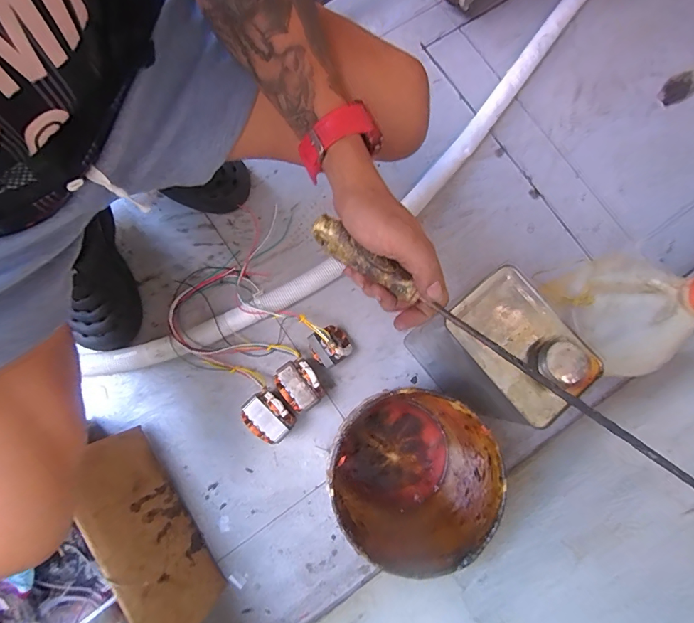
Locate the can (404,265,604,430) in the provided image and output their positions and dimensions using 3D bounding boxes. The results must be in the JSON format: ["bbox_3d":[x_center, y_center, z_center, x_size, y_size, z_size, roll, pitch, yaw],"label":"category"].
[{"bbox_3d":[0.182,0.056,0.530,0.112,0.247,0.152,-34,82,-7],"label":"can"}]

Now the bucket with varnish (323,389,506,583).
[{"bbox_3d":[0.083,0.205,0.540,0.181,0.191,0.189,0,79,-1],"label":"bucket with varnish"}]

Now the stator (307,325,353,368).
[{"bbox_3d":[-0.026,0.054,0.624,0.061,0.058,0.057,-33,83,-7],"label":"stator"}]

